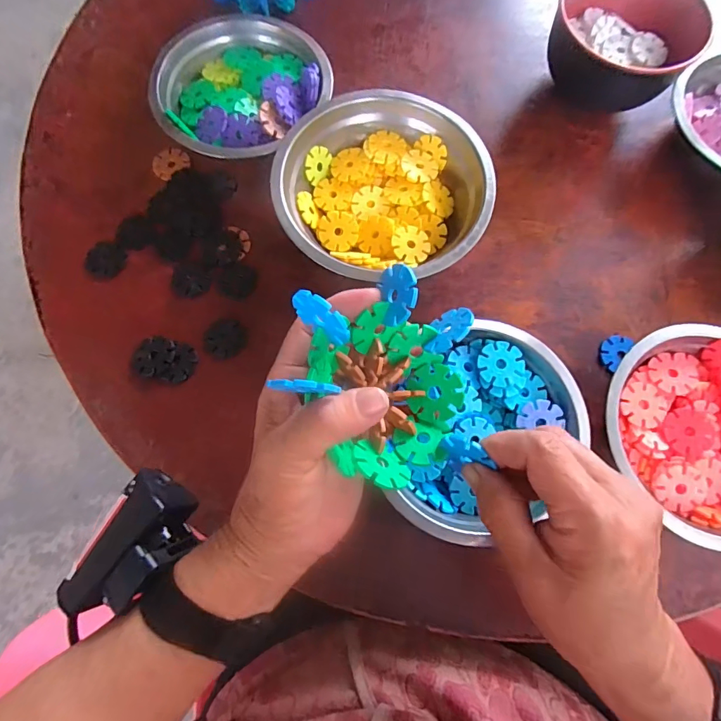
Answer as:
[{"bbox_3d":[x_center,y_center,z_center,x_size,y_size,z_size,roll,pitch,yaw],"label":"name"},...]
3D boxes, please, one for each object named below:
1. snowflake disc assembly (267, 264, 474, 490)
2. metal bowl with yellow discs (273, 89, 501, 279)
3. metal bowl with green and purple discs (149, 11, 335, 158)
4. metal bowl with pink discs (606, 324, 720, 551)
[{"bbox_3d":[0.012,0.006,0.218,0.089,0.061,0.103,6,75,0],"label":"snowflake disc assembly"},{"bbox_3d":[0.017,-0.138,0.344,0.159,0.058,0.153,0,76,-1],"label":"metal bowl with yellow discs"},{"bbox_3d":[-0.098,-0.224,0.374,0.145,0.047,0.125,-1,76,-2],"label":"metal bowl with green and purple discs"},{"bbox_3d":[0.236,0.049,0.308,0.133,0.044,0.141,0,76,-1],"label":"metal bowl with pink discs"}]

